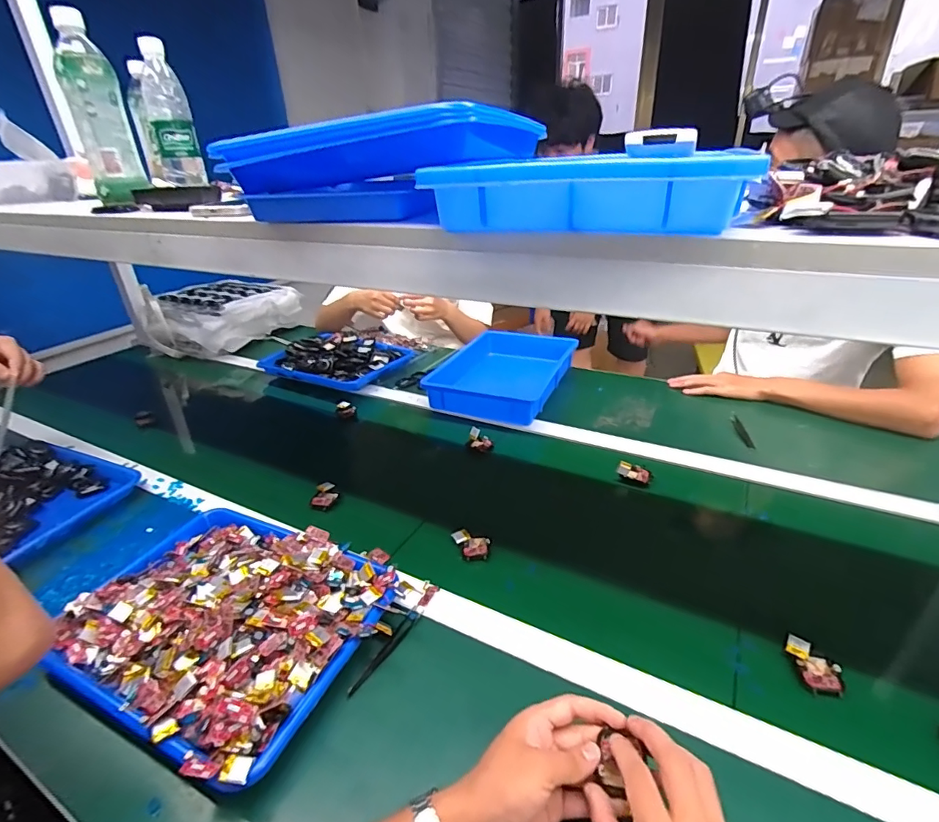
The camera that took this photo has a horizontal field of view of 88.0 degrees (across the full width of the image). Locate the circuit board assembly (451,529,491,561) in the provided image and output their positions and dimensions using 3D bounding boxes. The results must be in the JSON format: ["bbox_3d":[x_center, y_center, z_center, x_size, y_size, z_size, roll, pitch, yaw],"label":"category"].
[{"bbox_3d":[0.001,0.180,0.652,0.053,0.017,0.036,10,31,21],"label":"circuit board assembly"}]

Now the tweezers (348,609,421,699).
[{"bbox_3d":[-0.089,0.258,0.523,0.014,0.010,0.110,14,33,28],"label":"tweezers"}]

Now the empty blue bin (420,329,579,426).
[{"bbox_3d":[0.077,-0.085,1.101,0.255,0.073,0.377,10,31,23],"label":"empty blue bin"}]

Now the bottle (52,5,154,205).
[{"bbox_3d":[-0.479,-0.383,0.627,0.064,0.206,0.070,-20,33,-28],"label":"bottle"}]

